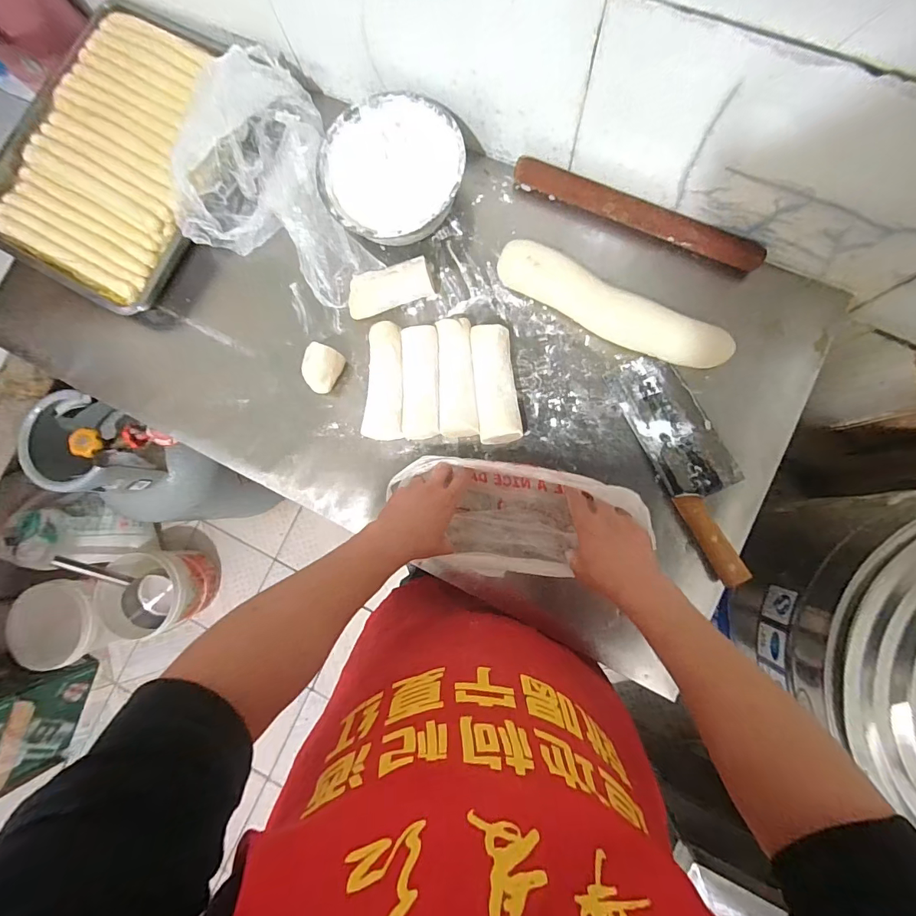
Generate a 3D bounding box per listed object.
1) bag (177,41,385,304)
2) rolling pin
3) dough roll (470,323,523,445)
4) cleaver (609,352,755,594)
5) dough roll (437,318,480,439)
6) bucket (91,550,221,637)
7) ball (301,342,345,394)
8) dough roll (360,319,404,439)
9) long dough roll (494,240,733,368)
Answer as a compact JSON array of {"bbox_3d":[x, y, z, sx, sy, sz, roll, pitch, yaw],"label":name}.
[{"bbox_3d":[-0.288,-0.387,0.623,0.247,0.107,0.331,-27,83,2],"label":"bag"},{"bbox_3d":[0.244,-0.342,0.600,0.355,0.037,0.035,28,87,7],"label":"rolling pin"},{"bbox_3d":[0.051,-0.107,0.604,0.056,0.040,0.173,-7,84,4],"label":"dough roll"},{"bbox_3d":[0.309,0.003,0.567,0.099,0.034,0.310,-24,83,2],"label":"cleaver"},{"bbox_3d":[-0.002,-0.111,0.614,0.051,0.036,0.163,-5,84,4],"label":"dough roll"},{"bbox_3d":[-0.899,0.399,1.310,0.225,0.234,0.226,0,84,5],"label":"bucket"},{"bbox_3d":[-0.201,-0.131,0.637,0.055,0.046,0.064,28,87,7],"label":"ball"},{"bbox_3d":[-0.105,-0.107,0.624,0.057,0.043,0.164,-1,84,5],"label":"dough roll"},{"bbox_3d":[0.204,-0.203,0.587,0.322,0.051,0.053,29,87,7],"label":"long dough roll"}]

